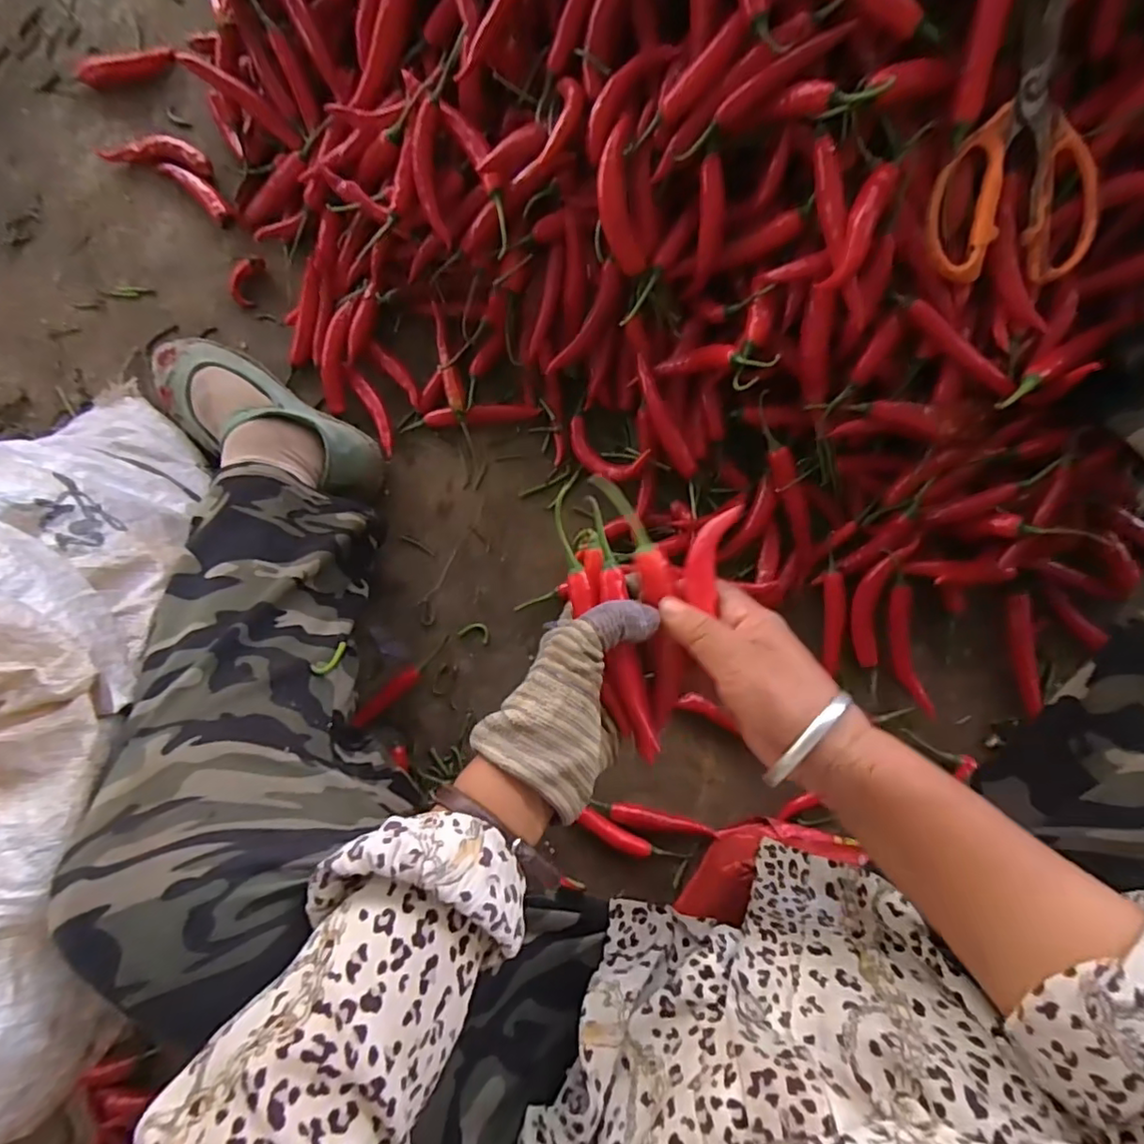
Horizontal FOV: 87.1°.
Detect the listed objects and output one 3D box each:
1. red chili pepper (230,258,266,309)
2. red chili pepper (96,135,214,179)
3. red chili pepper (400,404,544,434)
[{"bbox_3d":[-0.307,-0.274,0.565,0.025,0.014,0.044,13,87,5],"label":"red chili pepper"},{"bbox_3d":[-0.394,-0.397,0.572,0.112,0.016,0.030,13,87,5],"label":"red chili pepper"},{"bbox_3d":[-0.092,-0.139,0.537,0.123,0.019,0.017,-2,86,4],"label":"red chili pepper"}]

